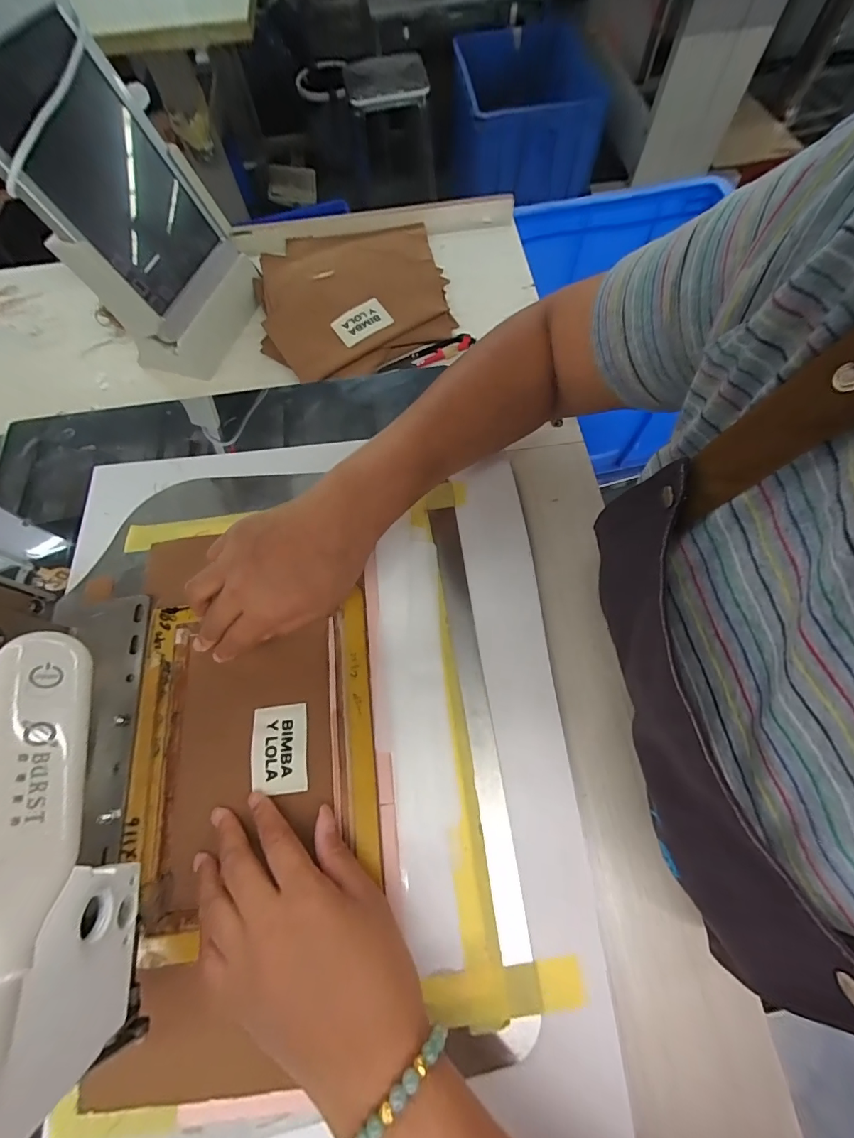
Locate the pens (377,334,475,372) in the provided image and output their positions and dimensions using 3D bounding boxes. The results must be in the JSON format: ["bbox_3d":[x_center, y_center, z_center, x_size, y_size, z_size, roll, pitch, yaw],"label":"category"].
[{"bbox_3d":[-0.001,-0.231,0.458,0.100,0.016,0.021,-23,70,-6],"label":"pens"}]

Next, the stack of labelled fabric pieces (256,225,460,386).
[{"bbox_3d":[-0.088,-0.322,0.486,0.207,0.019,0.242,-11,69,-2],"label":"stack of labelled fabric pieces"}]

